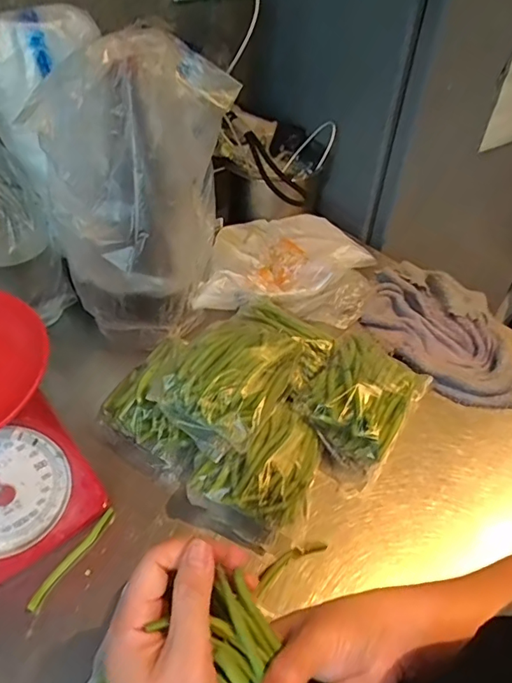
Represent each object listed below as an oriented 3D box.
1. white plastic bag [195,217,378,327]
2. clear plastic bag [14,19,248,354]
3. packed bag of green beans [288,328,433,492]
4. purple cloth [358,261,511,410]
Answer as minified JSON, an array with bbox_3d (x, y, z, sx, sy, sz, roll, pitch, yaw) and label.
[{"bbox_3d":[0.044,-0.095,0.614,0.197,0.060,0.178,9,47,6],"label":"white plastic bag"},{"bbox_3d":[-0.112,-0.145,0.492,0.100,0.276,0.158,25,51,19],"label":"clear plastic bag"},{"bbox_3d":[0.105,0.054,0.491,0.098,0.050,0.135,29,52,22],"label":"packed bag of green beans"},{"bbox_3d":[0.225,-0.015,0.589,0.134,0.037,0.229,-24,52,-23],"label":"purple cloth"}]

